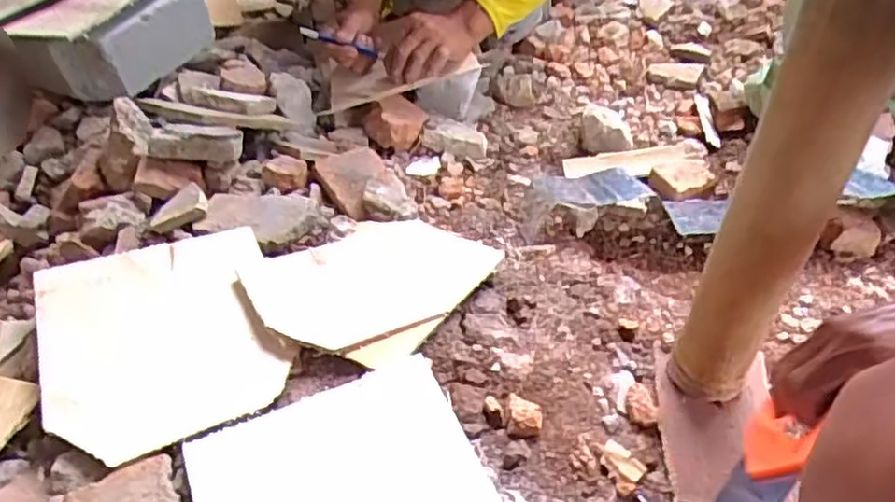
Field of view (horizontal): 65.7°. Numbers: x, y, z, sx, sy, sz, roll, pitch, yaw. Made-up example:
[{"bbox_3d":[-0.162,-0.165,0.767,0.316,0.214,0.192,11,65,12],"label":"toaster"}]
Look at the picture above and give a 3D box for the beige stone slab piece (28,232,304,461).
[{"bbox_3d":[-0.267,0.073,0.647,0.206,0.026,0.220,-19,49,-17],"label":"beige stone slab piece"}]

